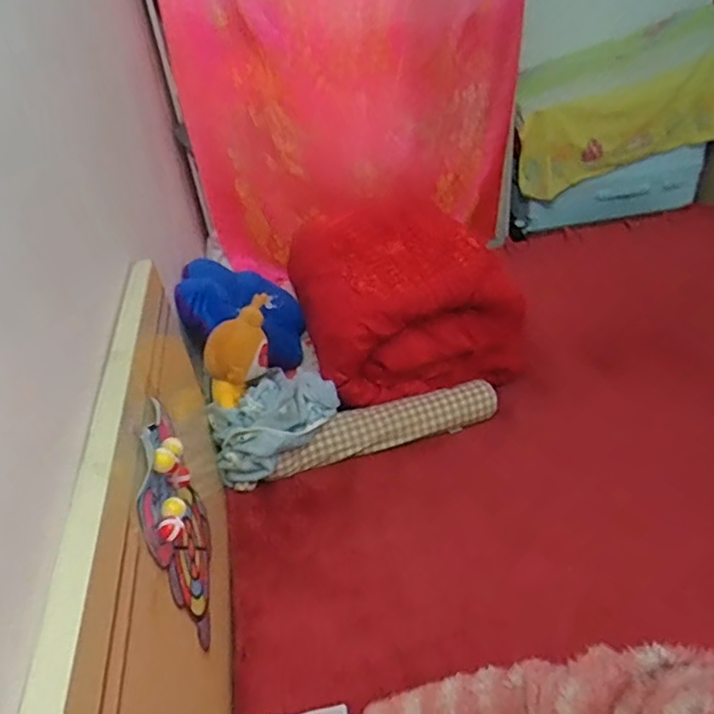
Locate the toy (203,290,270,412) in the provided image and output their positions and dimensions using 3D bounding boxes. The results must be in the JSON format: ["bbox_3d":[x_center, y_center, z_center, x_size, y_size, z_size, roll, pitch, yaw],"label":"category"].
[{"bbox_3d":[-0.235,-0.011,1.259,0.089,0.142,0.199,26,48,35],"label":"toy"}]

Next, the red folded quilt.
[{"bbox_3d":[0.097,-0.196,1.518,0.479,0.296,0.576,-13,38,-8],"label":"red folded quilt"}]

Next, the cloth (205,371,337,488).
[{"bbox_3d":[-0.174,0.141,1.272,0.164,0.146,0.282,27,48,35],"label":"cloth"}]

